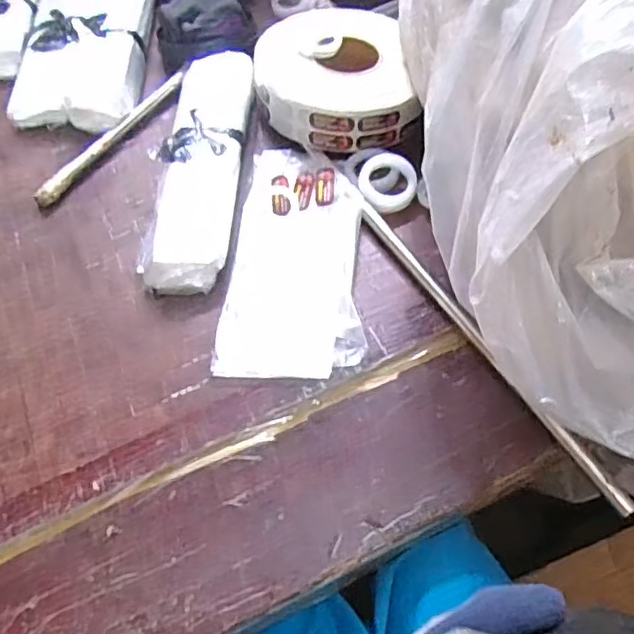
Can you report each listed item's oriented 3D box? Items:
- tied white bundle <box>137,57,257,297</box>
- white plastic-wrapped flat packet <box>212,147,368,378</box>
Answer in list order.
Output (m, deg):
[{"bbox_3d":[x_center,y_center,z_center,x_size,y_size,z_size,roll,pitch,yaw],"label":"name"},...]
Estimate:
[{"bbox_3d":[-0.119,-0.163,0.621,0.082,0.038,0.306,1,57,4],"label":"tied white bundle"},{"bbox_3d":[-0.022,-0.062,0.570,0.123,0.016,0.251,-1,57,2],"label":"white plastic-wrapped flat packet"}]

